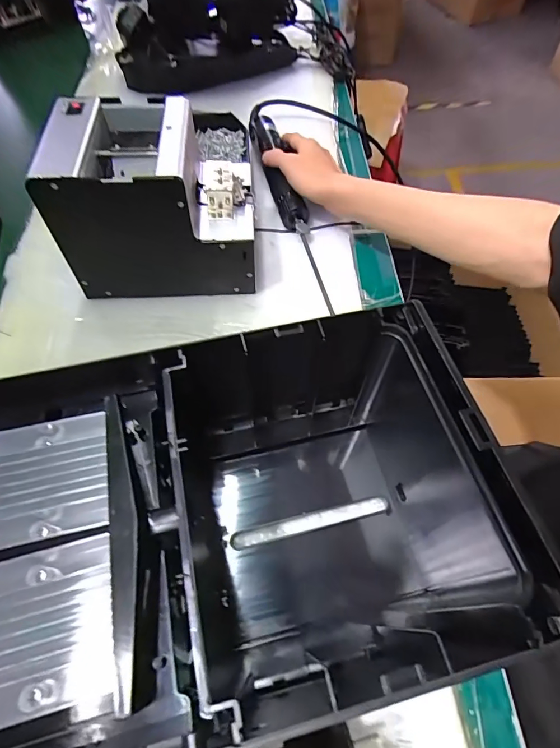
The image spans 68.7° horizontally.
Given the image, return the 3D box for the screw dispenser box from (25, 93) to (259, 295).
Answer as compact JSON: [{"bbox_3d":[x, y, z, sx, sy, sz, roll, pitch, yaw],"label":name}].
[{"bbox_3d":[-0.118,-0.170,0.414,0.175,0.145,0.119,-2,58,-2],"label":"screw dispenser box"}]

